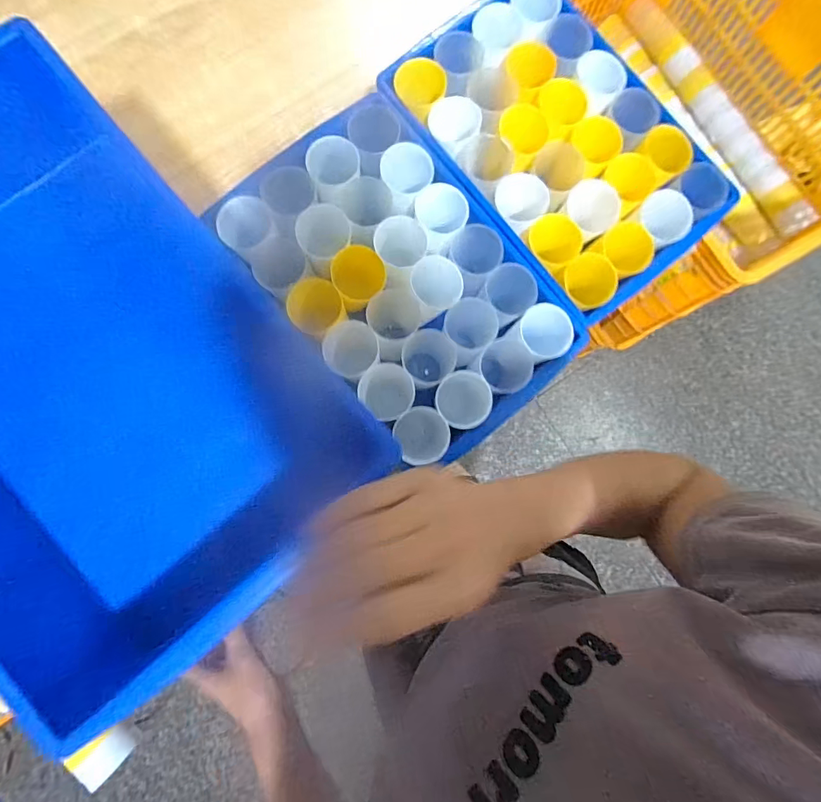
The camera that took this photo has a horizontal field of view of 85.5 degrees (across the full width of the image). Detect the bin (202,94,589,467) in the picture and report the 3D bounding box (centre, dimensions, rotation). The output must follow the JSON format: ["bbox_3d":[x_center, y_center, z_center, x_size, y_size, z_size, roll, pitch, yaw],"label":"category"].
[{"bbox_3d":[-0.012,-0.140,0.564,0.252,0.118,0.398,-41,87,-7],"label":"bin"}]

